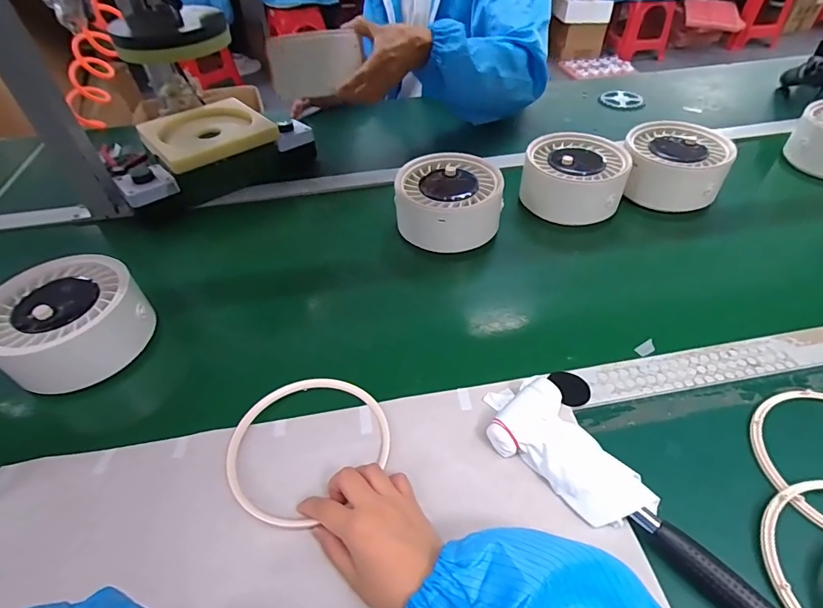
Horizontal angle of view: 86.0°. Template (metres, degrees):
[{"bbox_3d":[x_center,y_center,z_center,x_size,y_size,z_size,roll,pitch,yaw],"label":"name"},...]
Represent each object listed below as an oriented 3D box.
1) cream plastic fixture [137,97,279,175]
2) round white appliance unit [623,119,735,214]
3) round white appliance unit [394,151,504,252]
[{"bbox_3d":[-0.323,-0.275,0.700,0.171,0.030,0.192,-32,53,-25],"label":"cream plastic fixture"},{"bbox_3d":[0.377,-0.196,0.646,0.127,0.084,0.128,-1,46,1],"label":"round white appliance unit"},{"bbox_3d":[0.051,-0.143,0.599,0.143,0.060,0.154,-1,46,1],"label":"round white appliance unit"}]

